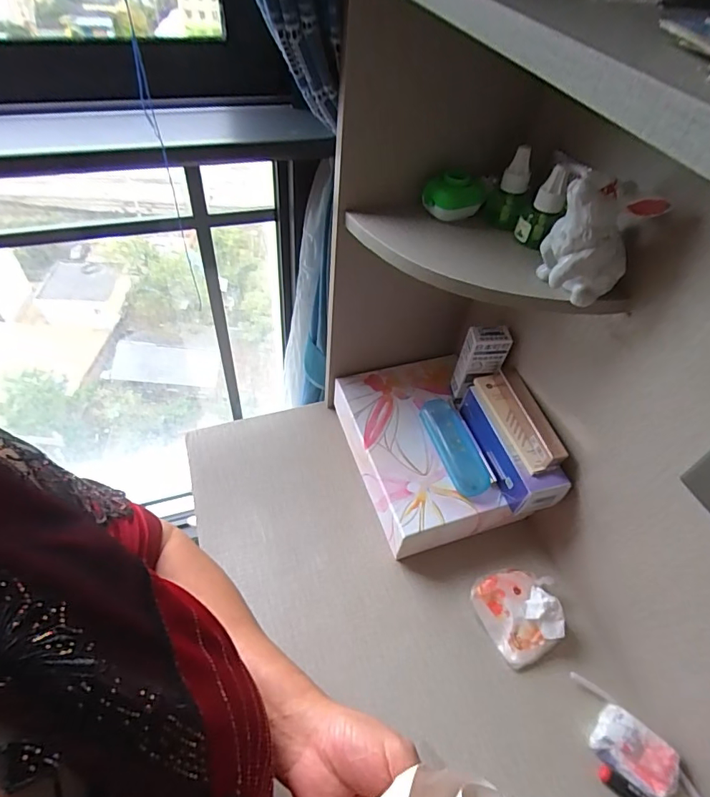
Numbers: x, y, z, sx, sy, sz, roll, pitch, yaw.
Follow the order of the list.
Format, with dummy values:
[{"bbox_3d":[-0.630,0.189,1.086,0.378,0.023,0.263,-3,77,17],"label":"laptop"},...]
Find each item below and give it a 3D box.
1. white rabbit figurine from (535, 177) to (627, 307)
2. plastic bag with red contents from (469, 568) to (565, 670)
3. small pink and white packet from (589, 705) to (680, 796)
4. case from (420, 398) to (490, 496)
[{"bbox_3d":[0.201,-0.131,0.401,0.070,0.102,0.042,26,52,16],"label":"white rabbit figurine"},{"bbox_3d":[0.204,0.257,0.570,0.096,0.049,0.099,-19,54,-21],"label":"plastic bag with red contents"},{"bbox_3d":[0.293,0.371,0.488,0.077,0.030,0.054,33,55,21],"label":"small pink and white packet"},{"bbox_3d":[0.136,0.060,0.634,0.044,0.034,0.148,-13,52,-16],"label":"case"}]

